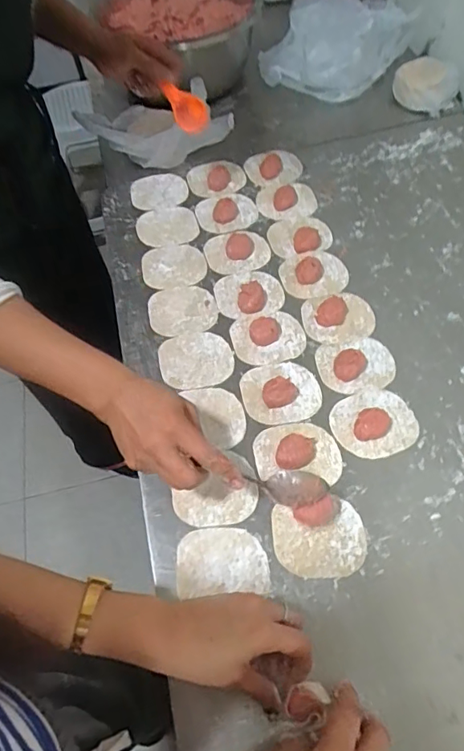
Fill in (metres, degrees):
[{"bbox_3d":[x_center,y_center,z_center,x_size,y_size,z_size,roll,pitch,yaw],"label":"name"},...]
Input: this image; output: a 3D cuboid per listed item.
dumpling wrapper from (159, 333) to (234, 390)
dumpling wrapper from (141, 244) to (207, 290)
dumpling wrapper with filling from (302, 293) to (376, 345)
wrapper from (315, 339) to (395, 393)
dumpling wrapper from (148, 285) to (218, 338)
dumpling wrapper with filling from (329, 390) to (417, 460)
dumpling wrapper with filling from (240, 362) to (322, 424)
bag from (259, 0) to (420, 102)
[{"bbox_3d":[-0.043,-0.018,0.610,0.085,0.006,0.076,-14,59,-5],"label":"dumpling wrapper"},{"bbox_3d":[-0.080,-0.150,0.692,0.085,0.004,0.082,-2,59,3],"label":"dumpling wrapper"},{"bbox_3d":[0.132,-0.075,0.626,0.085,0.021,0.071,-12,59,-4],"label":"dumpling wrapper with filling"},{"bbox_3d":[0.145,-0.016,0.590,0.084,0.018,0.072,-9,58,-2],"label":"wrapper"},{"bbox_3d":[-0.063,-0.084,0.650,0.085,0.004,0.078,-10,59,-3],"label":"dumpling wrapper"},{"bbox_3d":[0.153,0.046,0.540,0.086,0.022,0.075,-21,60,-9],"label":"dumpling wrapper with filling"},{"bbox_3d":[0.056,0.012,0.571,0.086,0.028,0.078,-11,59,-3],"label":"dumpling wrapper with filling"},{"bbox_3d":[0.190,-0.574,0.874,0.253,0.106,0.170,-26,60,-12],"label":"bag"}]

